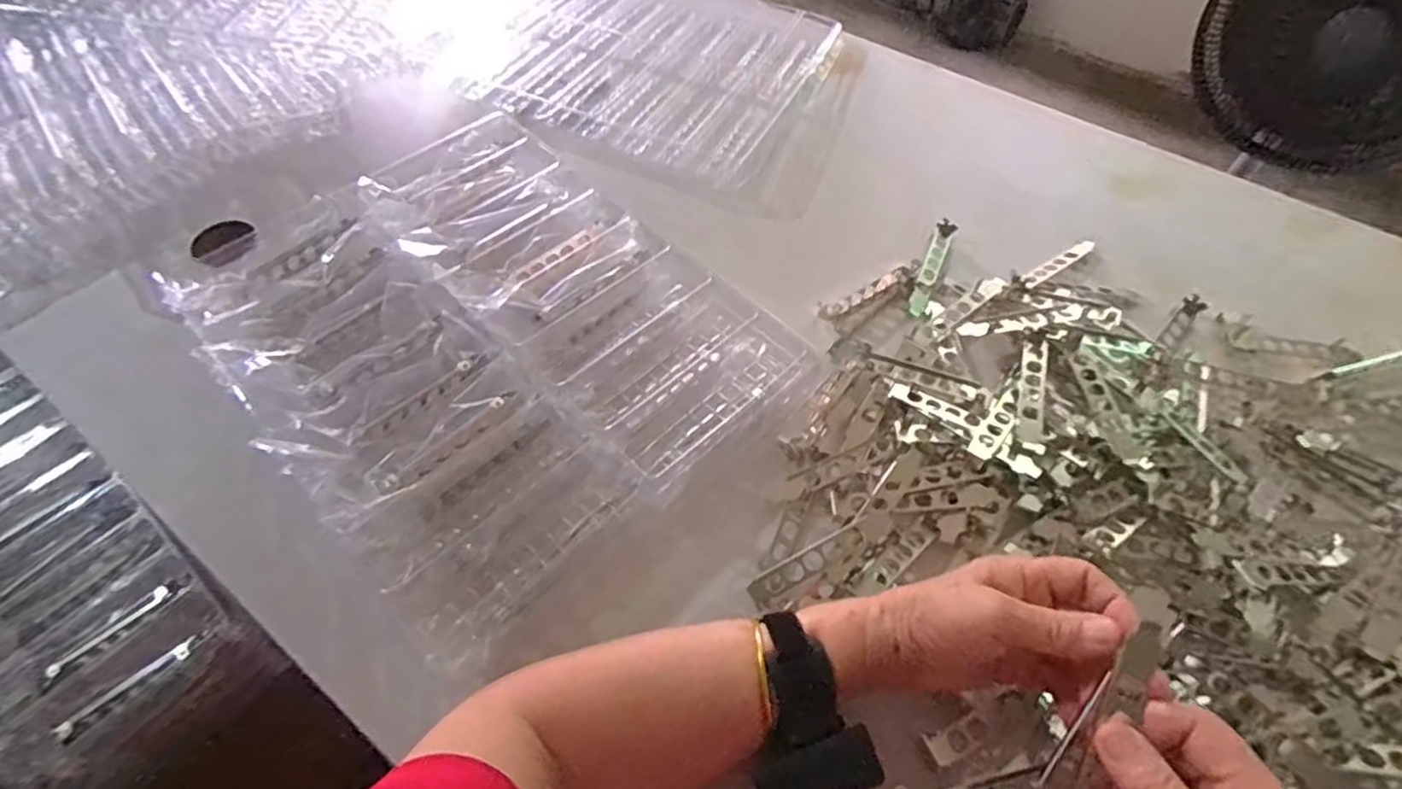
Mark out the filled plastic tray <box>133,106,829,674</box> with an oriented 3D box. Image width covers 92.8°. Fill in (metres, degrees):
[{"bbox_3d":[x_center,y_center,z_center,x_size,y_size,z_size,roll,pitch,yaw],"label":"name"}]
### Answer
[{"bbox_3d":[-0.169,-0.053,0.529,0.428,0.049,0.339,40,65,22],"label":"filled plastic tray"}]

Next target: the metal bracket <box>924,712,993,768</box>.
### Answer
[{"bbox_3d":[0.160,0.212,0.411,0.044,0.008,0.019,-17,59,-11],"label":"metal bracket"}]

